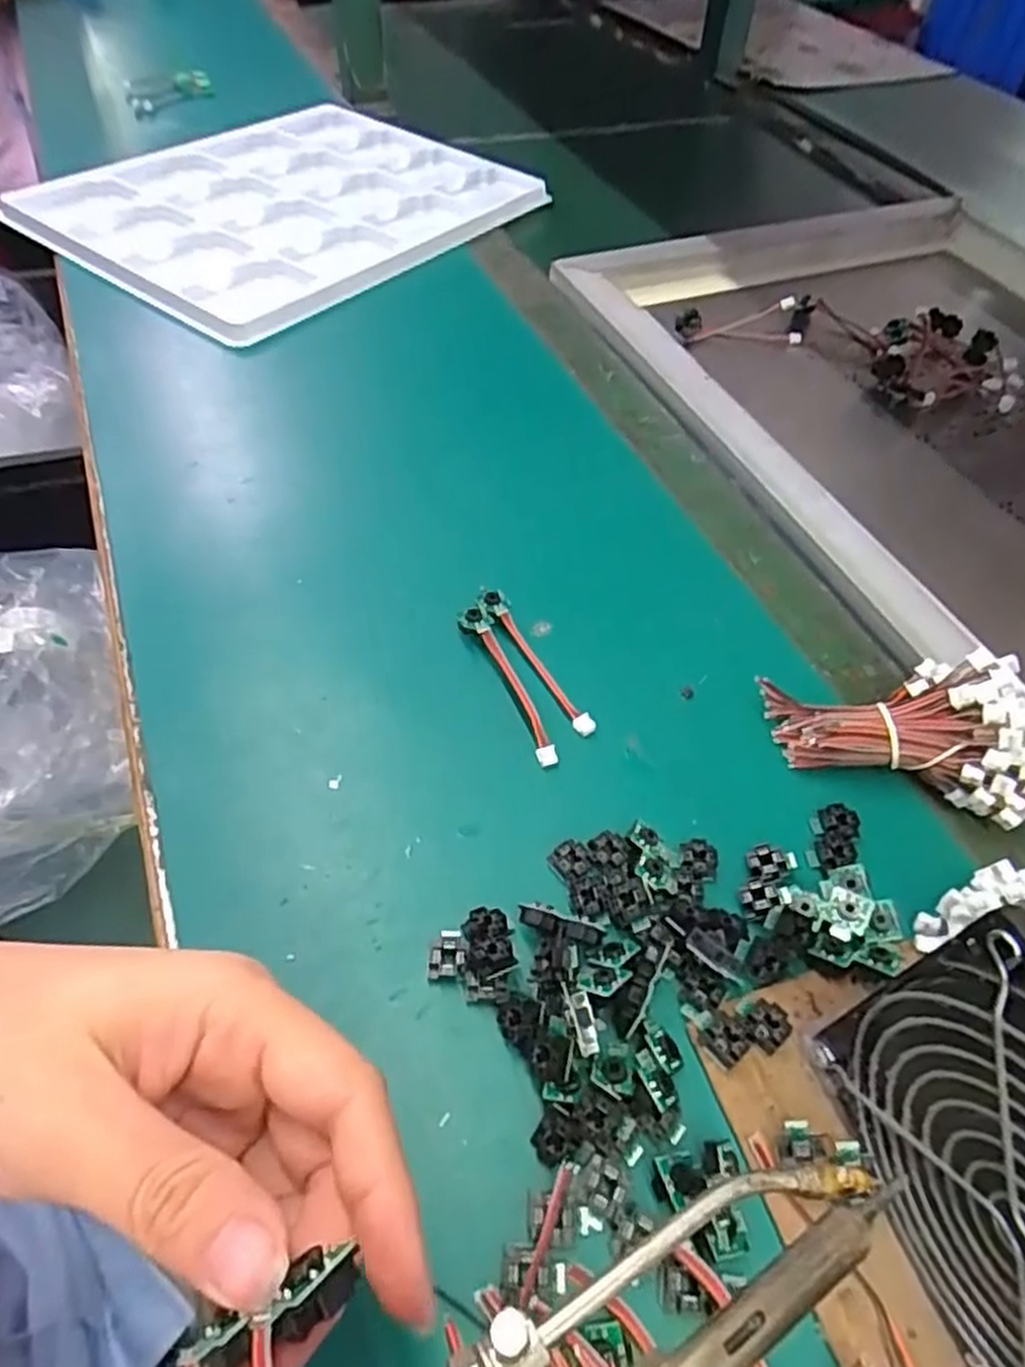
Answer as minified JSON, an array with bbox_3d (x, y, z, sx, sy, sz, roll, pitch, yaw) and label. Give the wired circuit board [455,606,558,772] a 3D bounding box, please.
[{"bbox_3d":[-0.001,-0.001,0.359,0.014,0.012,0.088,-19,55,-21],"label":"wired circuit board"}]

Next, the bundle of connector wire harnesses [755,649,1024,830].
[{"bbox_3d":[0.168,0.019,0.335,0.117,0.044,0.048,6,47,23],"label":"bundle of connector wire harnesses"}]

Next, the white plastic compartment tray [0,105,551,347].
[{"bbox_3d":[-0.185,-0.417,0.668,0.306,0.015,0.386,31,56,19],"label":"white plastic compartment tray"}]

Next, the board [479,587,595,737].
[{"bbox_3d":[0.009,-0.012,0.370,0.014,0.012,0.093,-21,56,-22],"label":"board"}]

